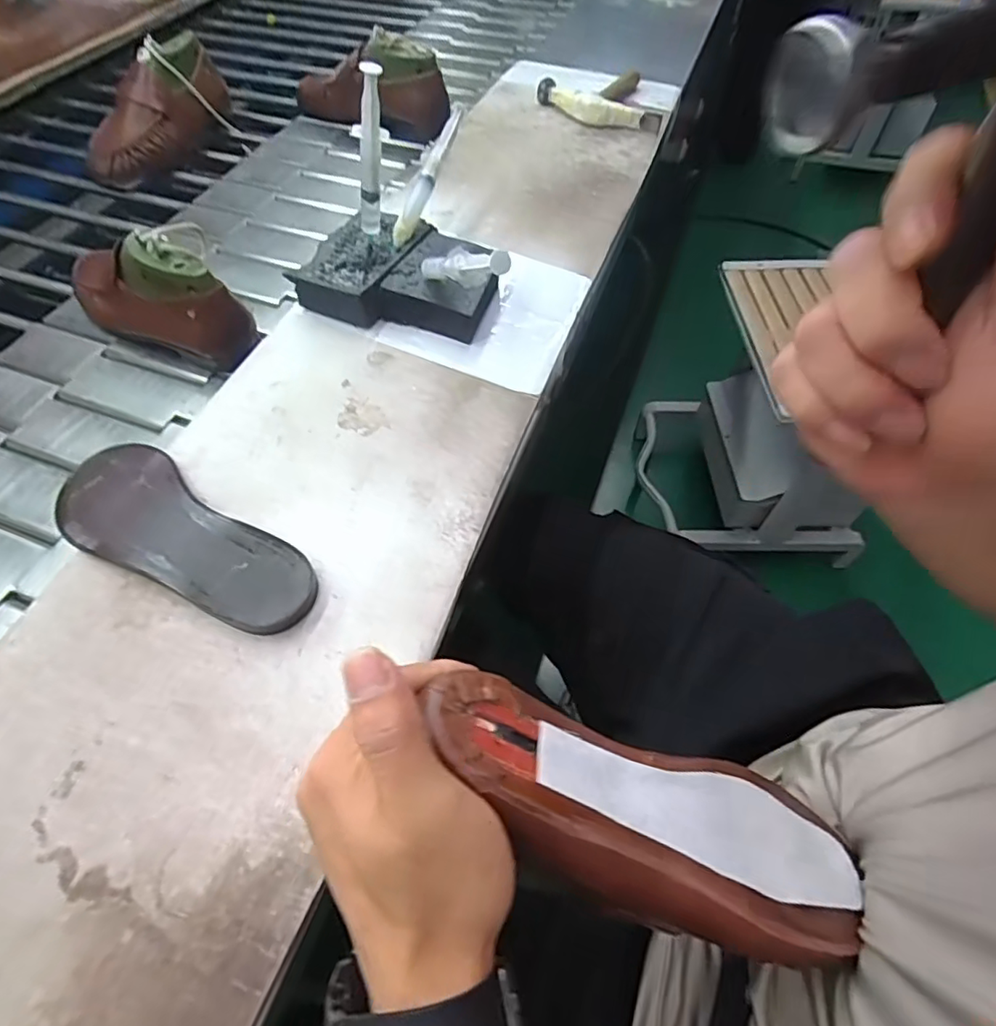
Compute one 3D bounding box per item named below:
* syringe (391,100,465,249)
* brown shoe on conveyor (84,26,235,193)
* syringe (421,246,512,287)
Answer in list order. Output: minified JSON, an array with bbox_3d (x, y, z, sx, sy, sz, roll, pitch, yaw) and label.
[{"bbox_3d":[-0.064,-0.315,0.525,0.016,0.019,0.150,19,81,13],"label":"syringe"},{"bbox_3d":[-0.471,-0.558,0.772,0.092,0.112,0.258,14,57,10],"label":"brown shoe on conveyor"},{"bbox_3d":[-0.033,-0.185,0.427,0.018,0.026,0.149,-28,30,-17],"label":"syringe"}]

